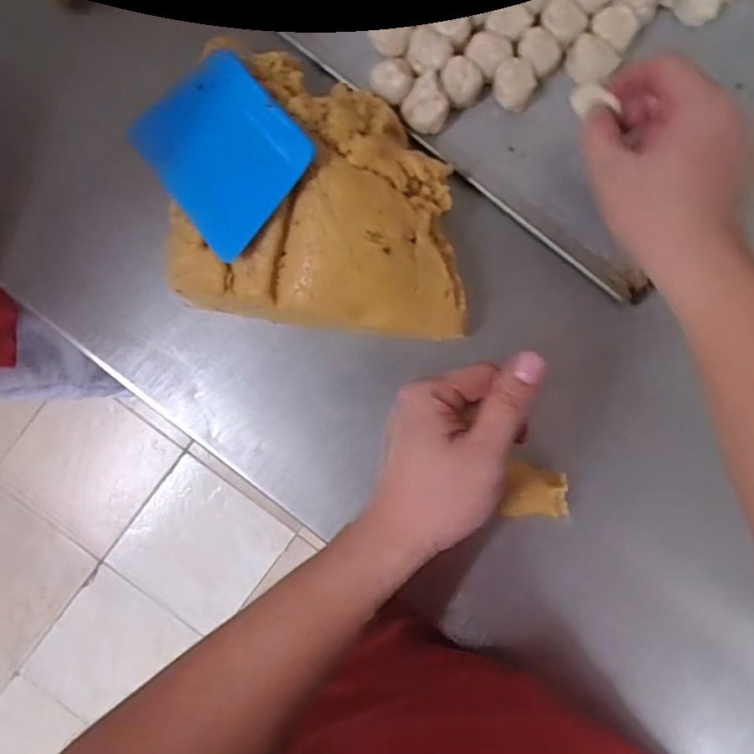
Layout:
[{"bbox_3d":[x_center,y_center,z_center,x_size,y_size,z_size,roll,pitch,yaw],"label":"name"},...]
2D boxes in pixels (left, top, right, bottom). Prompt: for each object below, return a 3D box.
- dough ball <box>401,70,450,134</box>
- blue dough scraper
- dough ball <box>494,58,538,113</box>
[{"bbox_3d":[0.036,-0.192,0.424,0.033,0.025,0.033,0,90,-1],"label":"dough ball"},{"bbox_3d":[-0.099,-0.146,0.376,0.089,0.004,0.123,-41,73,7],"label":"blue dough scraper"},{"bbox_3d":[0.099,-0.210,0.428,0.030,0.021,0.026,44,89,0],"label":"dough ball"}]

